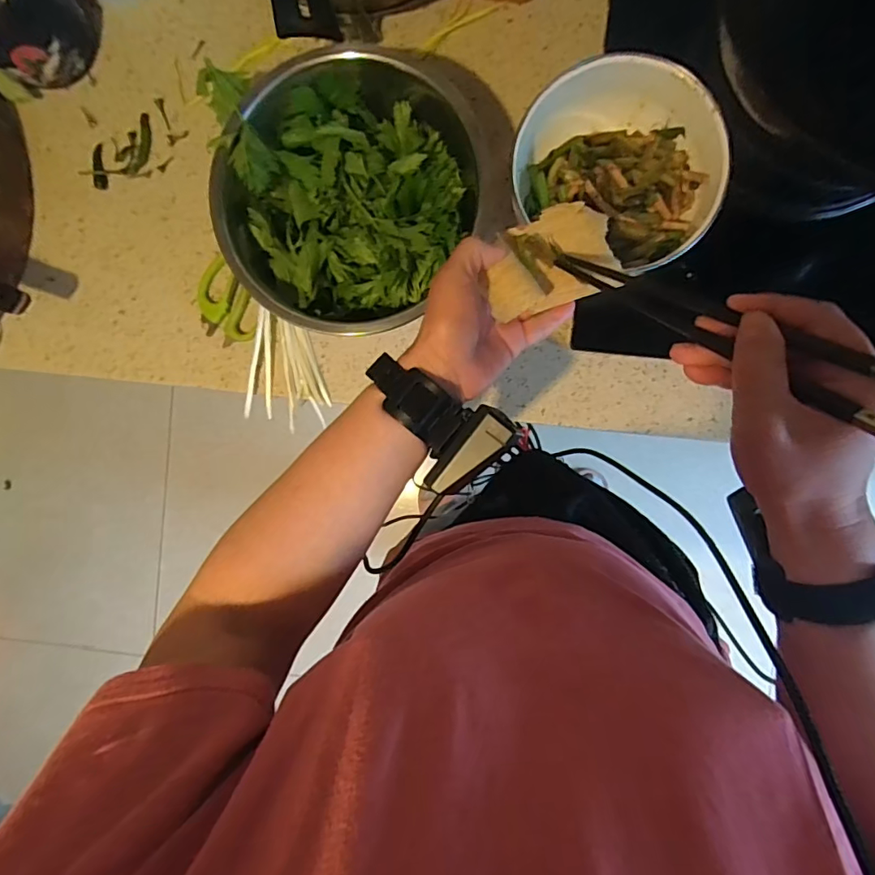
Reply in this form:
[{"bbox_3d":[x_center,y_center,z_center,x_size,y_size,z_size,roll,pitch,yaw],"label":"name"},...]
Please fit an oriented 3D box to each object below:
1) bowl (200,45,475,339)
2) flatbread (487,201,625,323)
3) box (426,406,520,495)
[{"bbox_3d":[-0.078,-0.219,0.473,0.217,0.101,0.237,0,92,3],"label":"bowl"},{"bbox_3d":[0.084,-0.136,0.382,0.103,0.046,0.073,-19,91,4],"label":"flatbread"},{"bbox_3d":[0.021,0.011,0.348,0.027,0.015,0.070,43,94,1],"label":"box"}]

